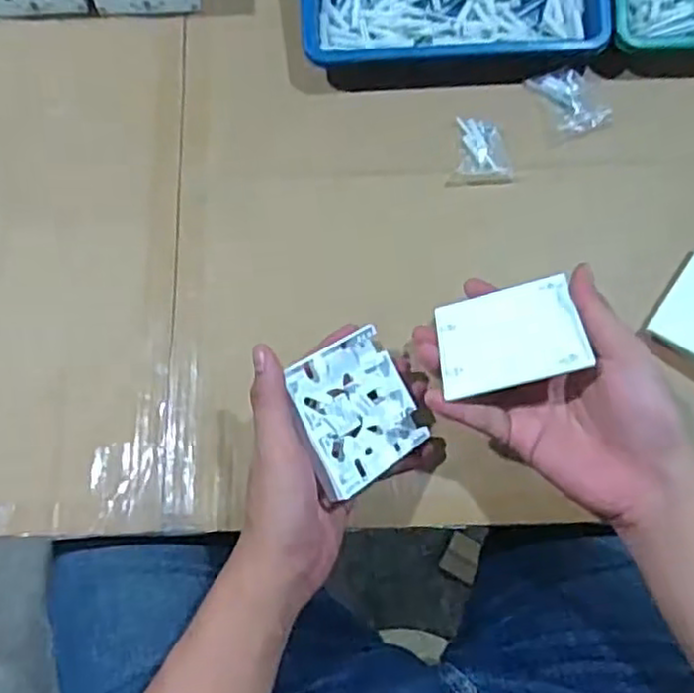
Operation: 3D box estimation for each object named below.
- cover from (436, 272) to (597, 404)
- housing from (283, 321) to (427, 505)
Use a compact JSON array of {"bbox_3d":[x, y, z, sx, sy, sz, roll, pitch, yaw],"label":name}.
[{"bbox_3d":[0.099,-0.009,0.433,0.080,0.007,0.076,-14,46,14],"label":"cover"},{"bbox_3d":[0.005,0.040,0.451,0.088,0.015,0.086,-28,91,-35],"label":"housing"}]

